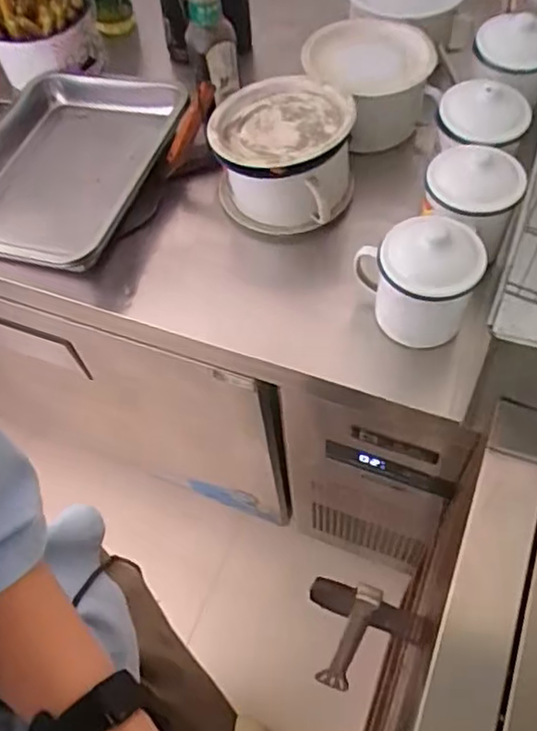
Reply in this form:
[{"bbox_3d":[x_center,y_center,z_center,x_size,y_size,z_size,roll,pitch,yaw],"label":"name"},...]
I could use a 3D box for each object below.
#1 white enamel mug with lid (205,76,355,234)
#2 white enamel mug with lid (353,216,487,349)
[{"bbox_3d":[0.019,-0.259,0.796,0.165,0.145,0.169,-1,58,4],"label":"white enamel mug with lid"},{"bbox_3d":[0.162,-0.091,0.667,0.097,0.131,0.110,-19,58,-7],"label":"white enamel mug with lid"}]

